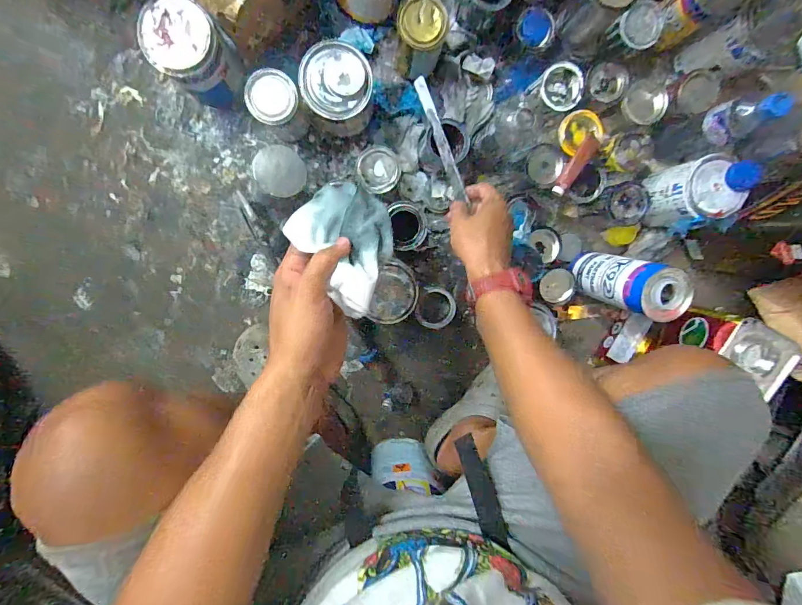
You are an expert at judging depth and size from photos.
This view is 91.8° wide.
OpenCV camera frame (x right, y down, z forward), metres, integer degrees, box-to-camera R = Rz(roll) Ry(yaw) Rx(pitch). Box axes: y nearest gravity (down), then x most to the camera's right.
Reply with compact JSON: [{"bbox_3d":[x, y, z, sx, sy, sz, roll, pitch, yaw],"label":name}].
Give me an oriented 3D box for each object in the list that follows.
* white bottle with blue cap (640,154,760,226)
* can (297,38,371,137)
[{"bbox_3d":[0.498,-0.182,0.657,0.111,0.109,0.111,-14,100,-2],"label":"white bottle with blue cap"},{"bbox_3d":[-0.098,-0.325,0.616,0.096,0.151,0.090,-1,99,-4],"label":"can"}]

